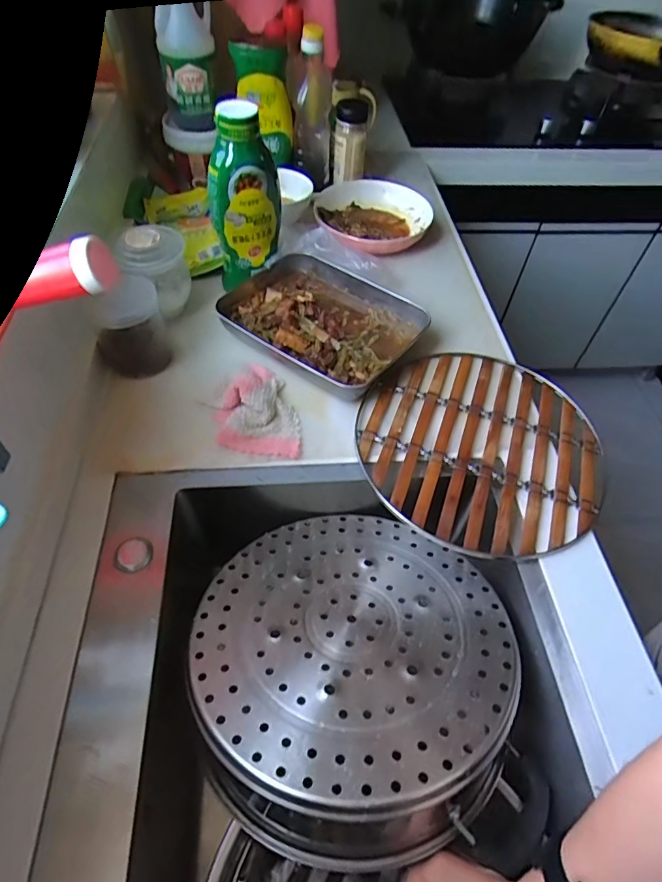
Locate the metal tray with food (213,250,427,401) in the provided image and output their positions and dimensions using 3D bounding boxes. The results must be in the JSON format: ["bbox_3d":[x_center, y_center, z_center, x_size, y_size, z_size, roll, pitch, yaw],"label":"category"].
[{"bbox_3d":[-0.024,-0.172,0.700,0.269,0.047,0.204,31,56,21],"label":"metal tray with food"}]

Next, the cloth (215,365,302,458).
[{"bbox_3d":[-0.092,-0.044,0.602,0.095,0.034,0.144,-8,52,-8],"label":"cloth"}]

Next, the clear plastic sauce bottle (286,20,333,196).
[{"bbox_3d":[-0.037,-0.574,0.859,0.074,0.230,0.076,1,51,-2],"label":"clear plastic sauce bottle"}]

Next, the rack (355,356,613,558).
[{"bbox_3d":[0.184,-0.002,0.606,0.289,0.020,0.306,1,51,-1],"label":"rack"}]

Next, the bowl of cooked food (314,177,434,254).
[{"bbox_3d":[0.074,-0.401,0.875,0.194,0.049,0.245,-7,52,-8],"label":"bowl of cooked food"}]

